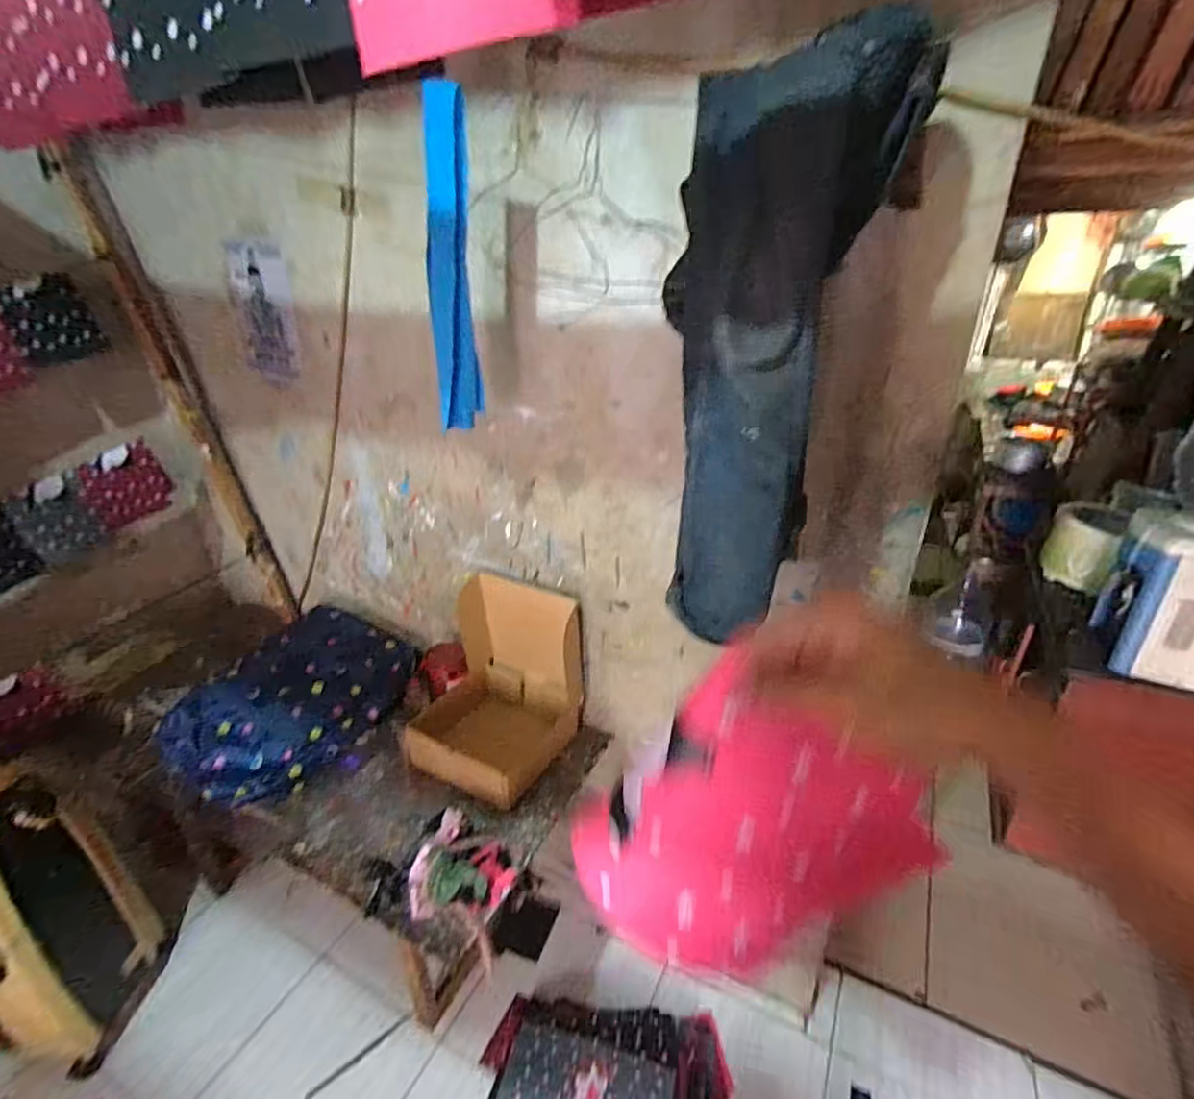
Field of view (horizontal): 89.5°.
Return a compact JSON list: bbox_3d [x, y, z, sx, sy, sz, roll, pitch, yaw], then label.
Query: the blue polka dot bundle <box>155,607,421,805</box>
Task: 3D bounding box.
[{"bbox_3d":[-0.677,0.332,1.367,0.309,0.157,0.486,16,33,31],"label":"blue polka dot bundle"}]

